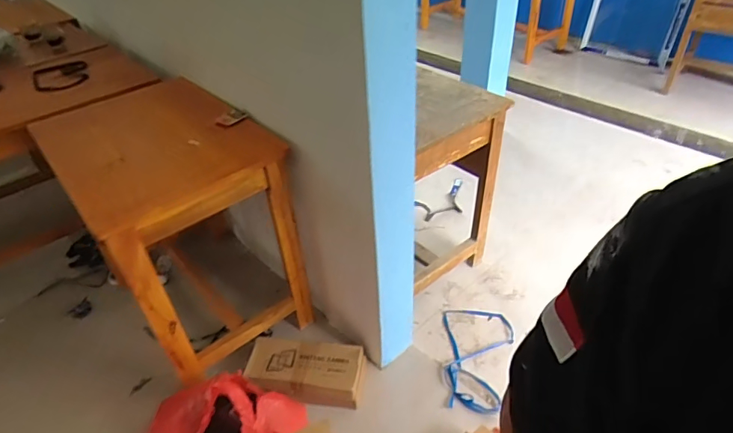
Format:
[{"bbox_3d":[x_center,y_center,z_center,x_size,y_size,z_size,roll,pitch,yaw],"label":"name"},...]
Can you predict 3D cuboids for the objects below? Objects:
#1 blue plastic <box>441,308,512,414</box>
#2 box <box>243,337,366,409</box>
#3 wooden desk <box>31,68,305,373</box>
[{"bbox_3d":[0.374,0.465,1.578,0.239,0.048,0.419,4,40,8],"label":"blue plastic"},{"bbox_3d":[-0.196,0.473,1.465,0.365,0.078,0.172,5,40,11],"label":"box"},{"bbox_3d":[-0.594,-0.008,1.502,0.485,0.597,0.687,-31,46,-29],"label":"wooden desk"}]

